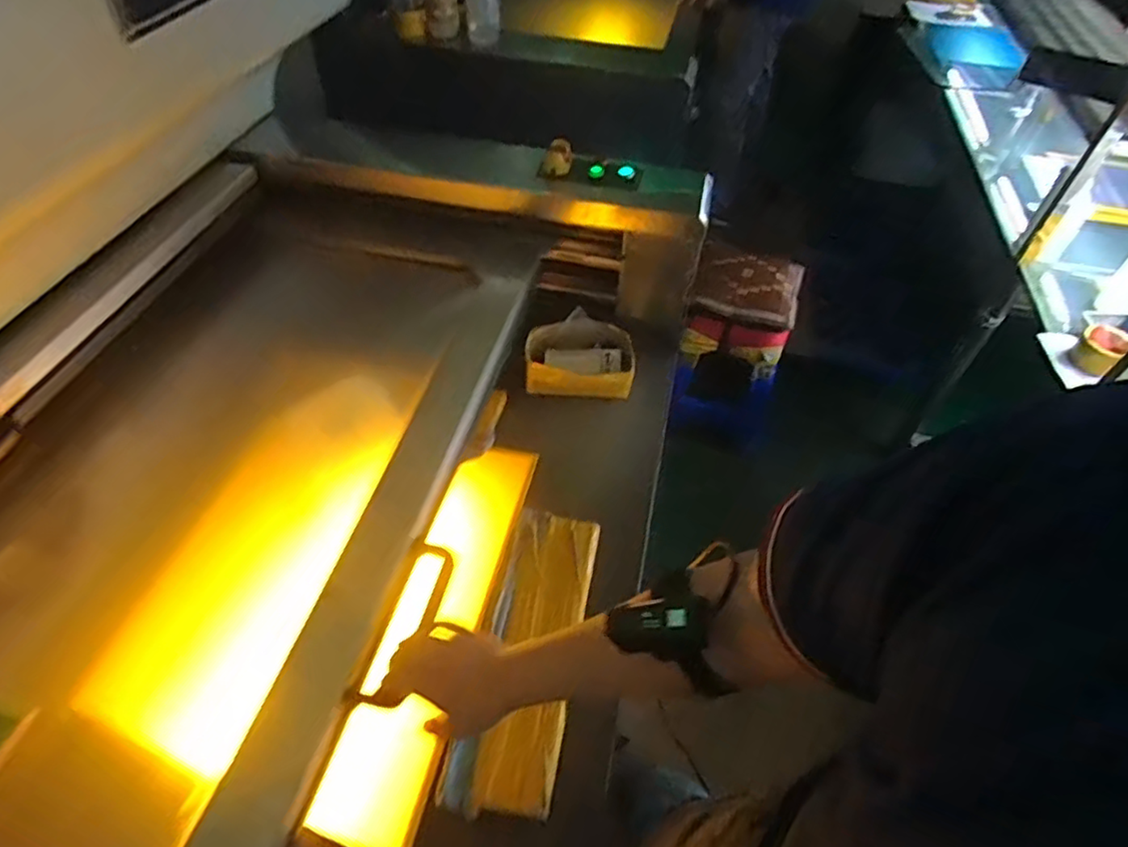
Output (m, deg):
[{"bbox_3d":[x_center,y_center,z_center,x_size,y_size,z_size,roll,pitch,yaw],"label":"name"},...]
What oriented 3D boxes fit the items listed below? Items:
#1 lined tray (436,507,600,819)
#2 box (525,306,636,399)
[{"bbox_3d":[-0.049,0.292,0.855,0.147,0.040,0.415,10,49,6],"label":"lined tray"},{"bbox_3d":[0.028,-0.129,1.205,0.195,0.105,0.132,1,49,-2],"label":"box"}]

